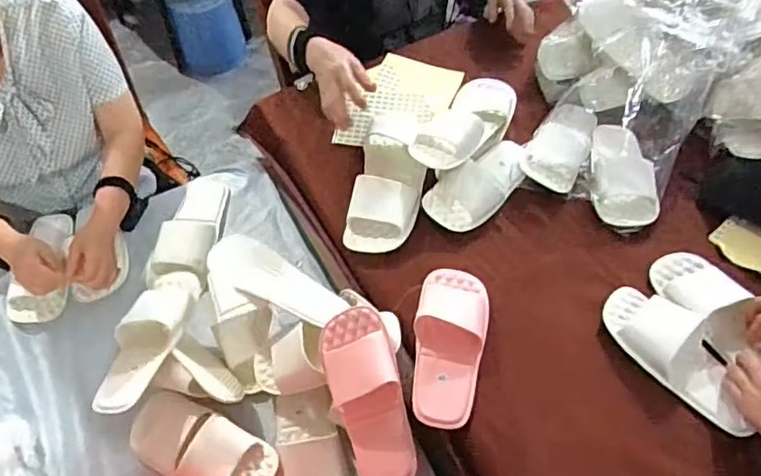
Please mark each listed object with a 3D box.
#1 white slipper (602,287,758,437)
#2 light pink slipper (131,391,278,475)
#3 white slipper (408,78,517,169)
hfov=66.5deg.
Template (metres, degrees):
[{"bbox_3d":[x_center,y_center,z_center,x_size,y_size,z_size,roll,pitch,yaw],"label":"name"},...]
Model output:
[{"bbox_3d":[0.408,0.153,0.785,0.105,0.053,0.241,-29,58,-19],"label":"white slipper"},{"bbox_3d":[-0.258,0.293,0.814,0.238,0.062,0.098,23,57,17],"label":"light pink slipper"},{"bbox_3d":[0.158,-0.210,1.040,0.116,0.080,0.292,23,43,17],"label":"white slipper"}]

